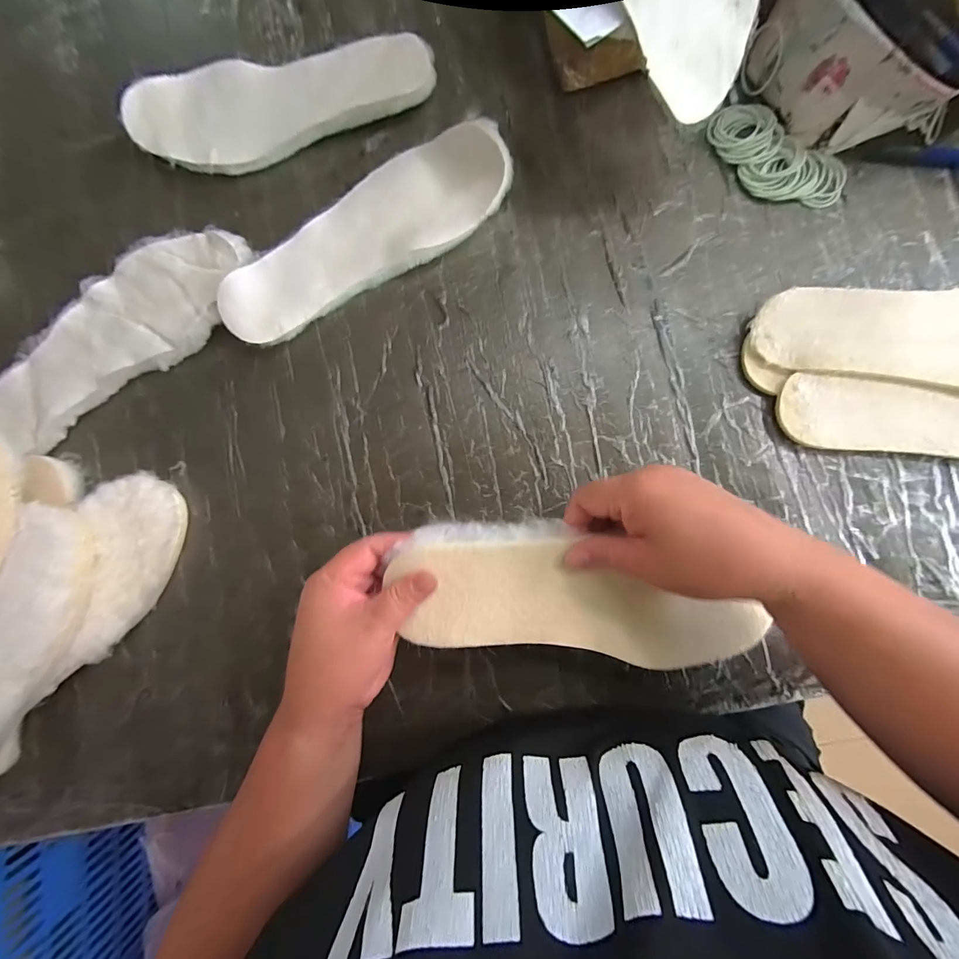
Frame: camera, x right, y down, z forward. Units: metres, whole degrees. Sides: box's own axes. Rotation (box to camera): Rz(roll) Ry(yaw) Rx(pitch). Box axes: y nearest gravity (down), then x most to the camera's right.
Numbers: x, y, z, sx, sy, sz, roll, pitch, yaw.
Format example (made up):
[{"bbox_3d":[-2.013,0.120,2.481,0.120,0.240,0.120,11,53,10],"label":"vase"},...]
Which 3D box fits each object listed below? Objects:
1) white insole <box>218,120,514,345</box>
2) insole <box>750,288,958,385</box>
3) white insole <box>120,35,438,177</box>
[{"bbox_3d":[-0.102,-0.209,0.359,0.273,0.037,0.097,-36,84,2],"label":"white insole"},{"bbox_3d":[0.356,-0.107,0.311,0.273,0.010,0.084,0,85,6],"label":"insole"},{"bbox_3d":[-0.178,-0.333,0.374,0.272,0.027,0.084,-7,85,4],"label":"white insole"}]

